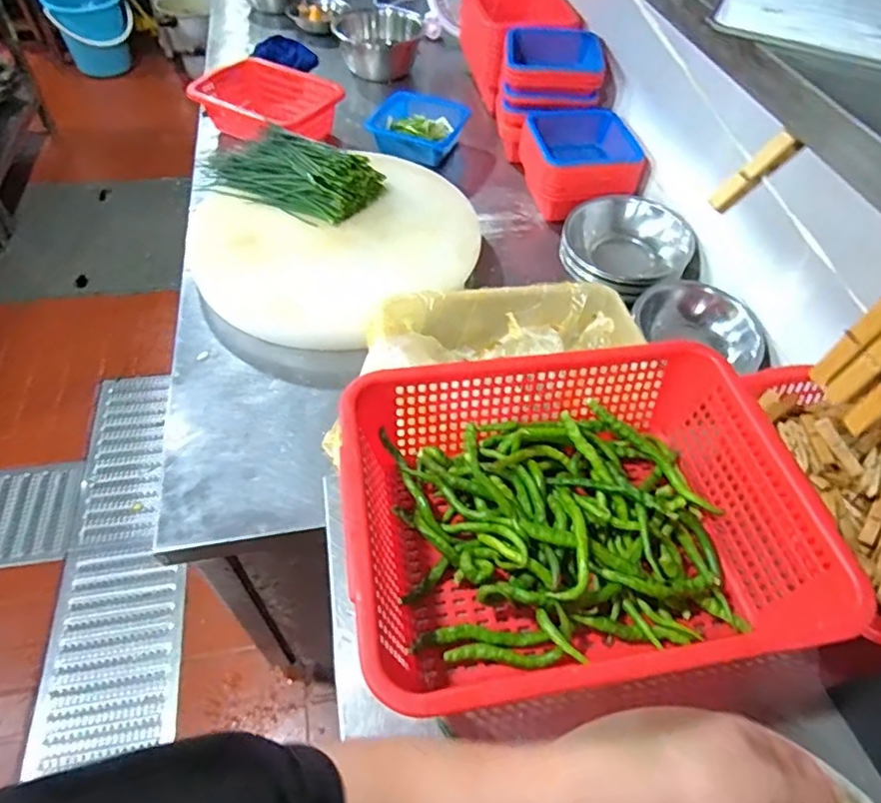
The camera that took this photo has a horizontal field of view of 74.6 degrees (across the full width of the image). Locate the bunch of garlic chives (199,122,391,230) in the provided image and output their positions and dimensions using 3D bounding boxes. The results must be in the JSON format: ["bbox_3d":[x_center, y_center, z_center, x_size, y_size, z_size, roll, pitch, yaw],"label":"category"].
[{"bbox_3d":[-0.264,-0.411,1.003,0.312,0.091,0.180,32,56,18],"label":"bunch of garlic chives"}]

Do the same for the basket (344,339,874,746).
[{"bbox_3d":[0.123,0.108,0.524,0.398,0.118,0.303,-4,53,-8],"label":"basket"}]

